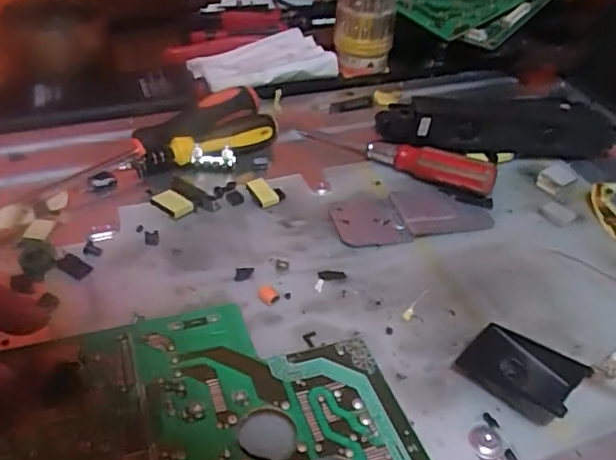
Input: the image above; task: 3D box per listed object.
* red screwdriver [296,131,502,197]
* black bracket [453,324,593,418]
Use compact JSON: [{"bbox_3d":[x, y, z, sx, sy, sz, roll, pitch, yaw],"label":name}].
[{"bbox_3d":[0.054,-0.047,0.371,0.129,0.021,0.019,19,43,15],"label":"red screwdriver"},{"bbox_3d":[0.097,0.063,0.266,0.049,0.013,0.028,28,46,23],"label":"black bracket"}]

